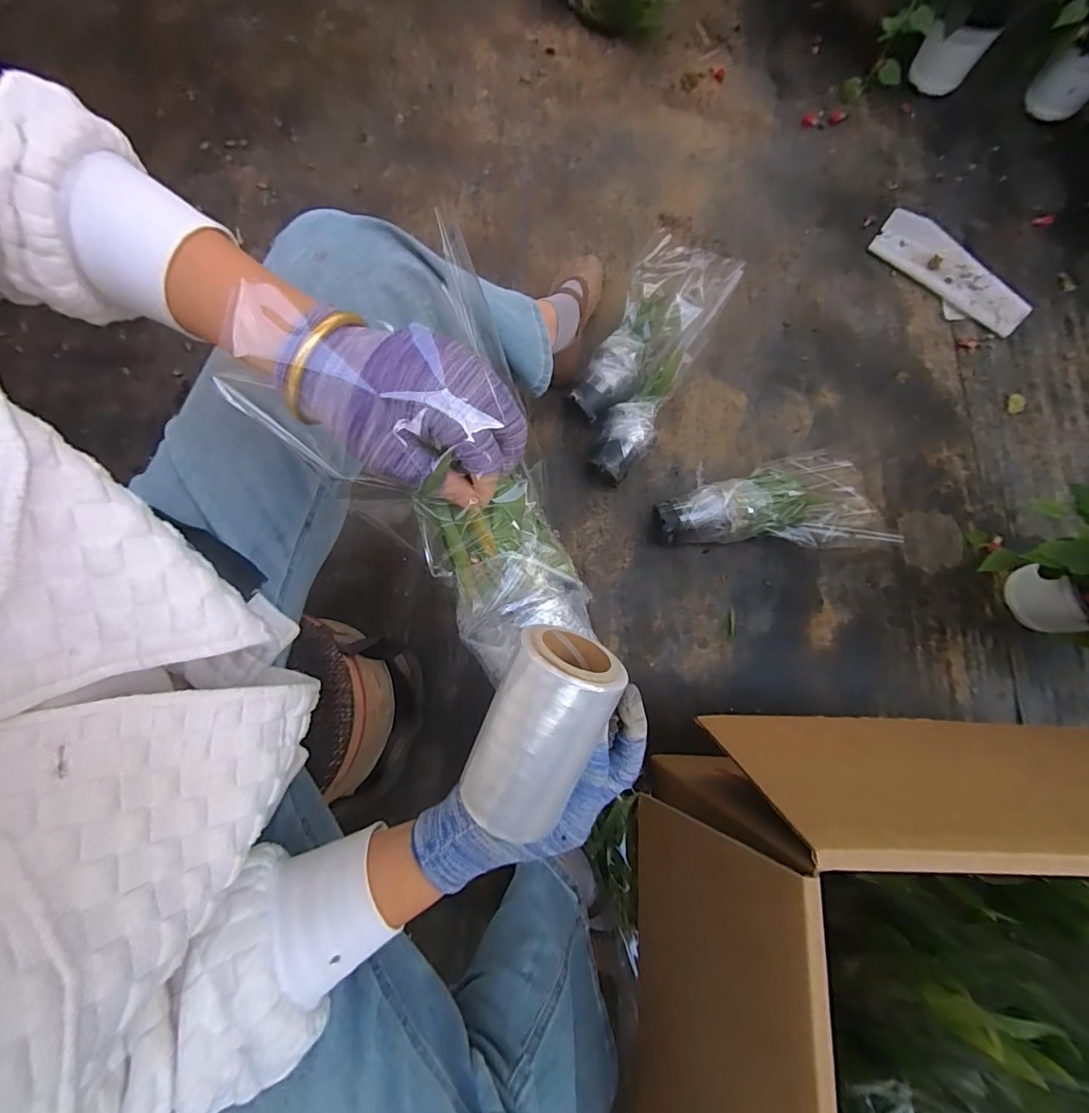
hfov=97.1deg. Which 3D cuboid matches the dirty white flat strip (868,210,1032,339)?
[{"bbox_3d":[0.775,-0.543,0.918,0.136,0.024,0.304,-41,83,-8],"label":"dirty white flat strip"}]

